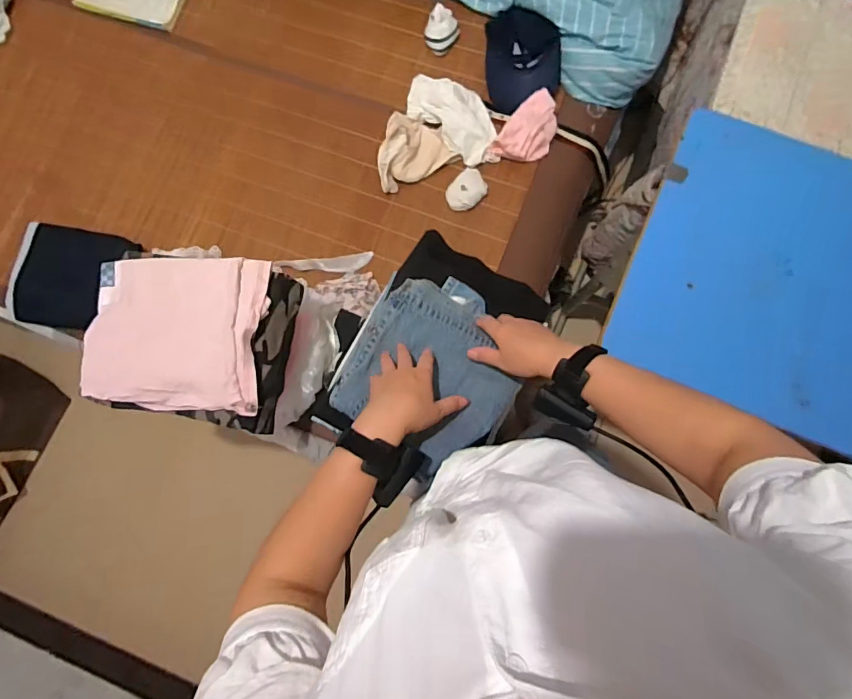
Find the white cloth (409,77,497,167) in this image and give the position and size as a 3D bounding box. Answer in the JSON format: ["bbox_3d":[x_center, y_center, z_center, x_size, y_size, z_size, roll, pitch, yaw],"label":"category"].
[{"bbox_3d":[0.060,-0.539,1.014,0.249,0.041,0.132,41,87,6],"label":"white cloth"}]

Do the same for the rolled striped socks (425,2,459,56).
[{"bbox_3d":[0.036,-0.745,1.036,0.080,0.040,0.091,21,85,5],"label":"rolled striped socks"}]

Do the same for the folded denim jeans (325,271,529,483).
[{"bbox_3d":[0.018,0.019,0.600,0.213,0.040,0.245,33,77,12],"label":"folded denim jeans"}]

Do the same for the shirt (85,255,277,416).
[{"bbox_3d":[-0.400,-0.029,0.714,0.274,0.025,0.244,2,83,3],"label":"shirt"}]

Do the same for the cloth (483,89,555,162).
[{"bbox_3d":[0.231,-0.488,0.994,0.106,0.063,0.186,35,86,6],"label":"cloth"}]

